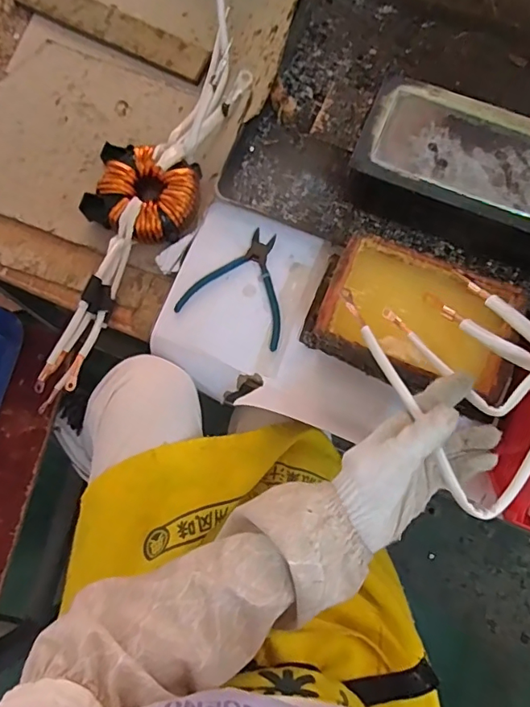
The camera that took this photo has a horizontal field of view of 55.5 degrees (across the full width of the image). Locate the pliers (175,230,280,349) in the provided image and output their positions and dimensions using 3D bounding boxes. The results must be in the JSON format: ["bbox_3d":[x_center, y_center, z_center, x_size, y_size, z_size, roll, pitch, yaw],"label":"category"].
[{"bbox_3d":[-0.021,-0.087,0.606,0.126,0.011,0.133,22,76,6],"label":"pliers"}]

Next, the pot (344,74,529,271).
[{"bbox_3d":[0.274,-0.192,0.594,0.338,0.083,0.159,22,76,5],"label":"pot"}]

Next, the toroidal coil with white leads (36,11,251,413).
[{"bbox_3d":[-0.150,-0.210,0.635,0.135,0.059,0.467,21,76,5],"label":"toroidal coil with white leads"}]

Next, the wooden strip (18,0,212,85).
[{"bbox_3d":[-0.215,-0.466,0.714,0.297,0.024,0.050,27,76,7],"label":"wooden strip"}]

